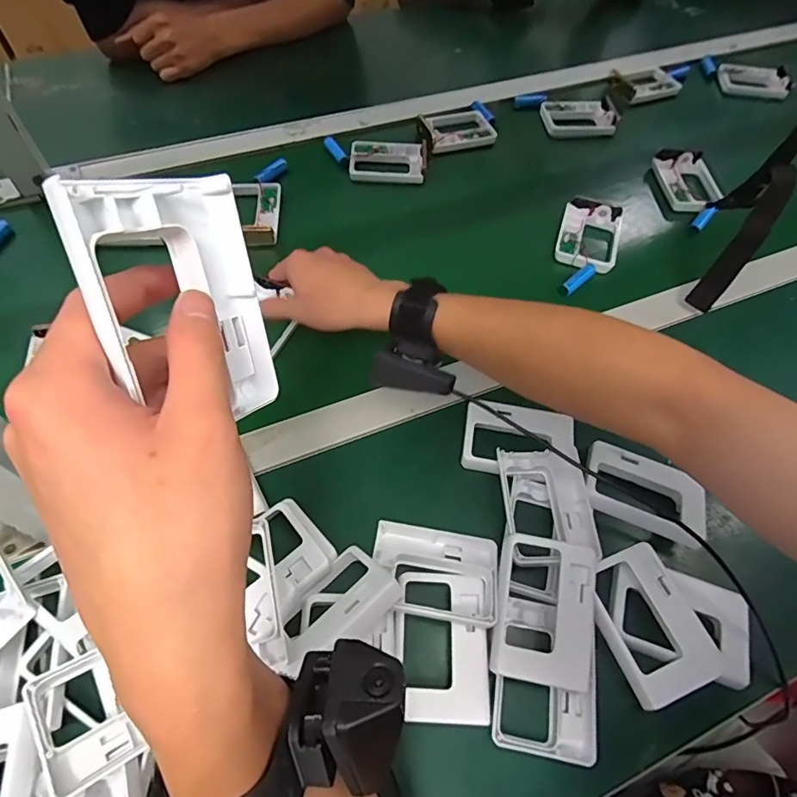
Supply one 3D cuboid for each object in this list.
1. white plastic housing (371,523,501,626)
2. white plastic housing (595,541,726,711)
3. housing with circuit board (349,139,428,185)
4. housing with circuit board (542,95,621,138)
[{"bbox_3d":[0.027,0.130,0.369,0.093,0.016,0.067,9,45,4],"label":"white plastic housing"},{"bbox_3d":[0.175,0.157,0.348,0.064,0.016,0.093,-16,61,-12],"label":"white plastic housing"},{"bbox_3d":[-0.013,-0.312,0.643,0.098,0.020,0.070,4,60,-2],"label":"housing with circuit board"},{"bbox_3d":[0.262,-0.411,0.713,0.103,0.019,0.075,-3,60,-6],"label":"housing with circuit board"}]

